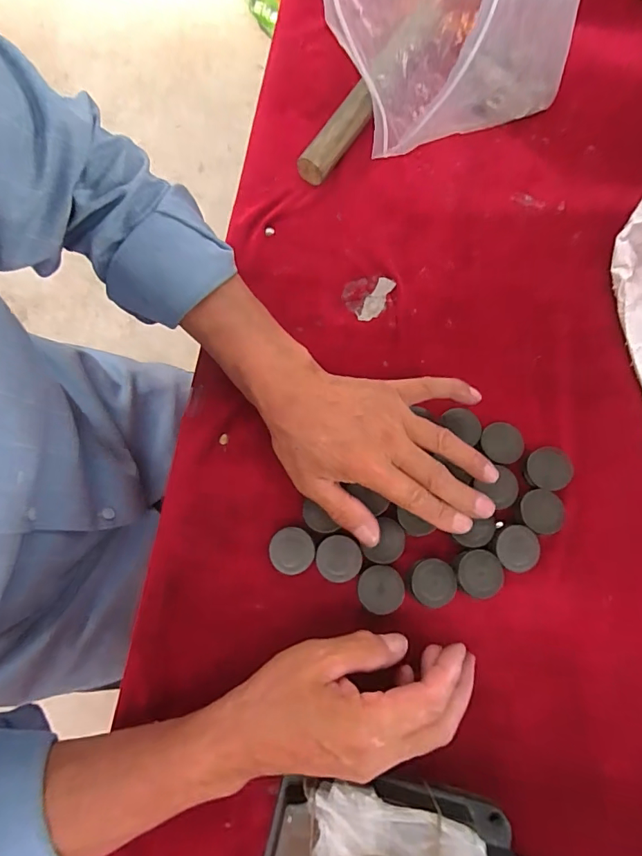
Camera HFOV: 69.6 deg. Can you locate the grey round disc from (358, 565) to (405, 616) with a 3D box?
[{"bbox_3d":[0.043,0.116,0.333,0.032,0.013,0.032,0,74,0],"label":"grey round disc"}]

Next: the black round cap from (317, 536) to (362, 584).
[{"bbox_3d":[0.013,0.095,0.333,0.031,0.008,0.031,0,74,0],"label":"black round cap"}]

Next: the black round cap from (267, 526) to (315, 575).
[{"bbox_3d":[-0.021,0.091,0.340,0.032,0.018,0.032,0,74,0],"label":"black round cap"}]

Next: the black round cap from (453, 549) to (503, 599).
[{"bbox_3d":[0.112,0.106,0.338,0.034,0.026,0.033,0,74,0],"label":"black round cap"}]

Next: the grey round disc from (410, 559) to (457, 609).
[{"bbox_3d":[0.080,0.112,0.335,0.032,0.014,0.032,0,74,0],"label":"grey round disc"}]

